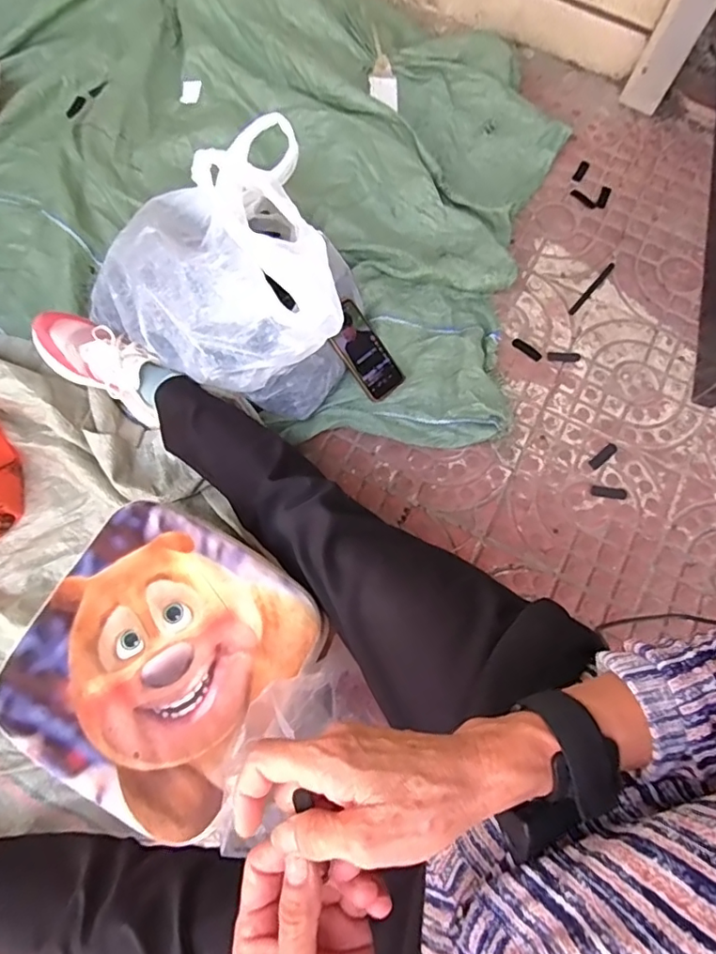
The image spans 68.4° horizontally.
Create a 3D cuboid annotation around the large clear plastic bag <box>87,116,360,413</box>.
[{"bbox_3d":[-0.185,-0.318,0.786,0.413,0.255,0.352,42,75,10],"label":"large clear plastic bag"}]

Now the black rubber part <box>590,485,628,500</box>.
[{"bbox_3d":[0.401,0.025,0.841,0.057,0.005,0.017,9,73,1],"label":"black rubber part"}]

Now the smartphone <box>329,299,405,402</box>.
[{"bbox_3d":[0.011,-0.204,0.860,0.082,0.010,0.155,-43,107,-21],"label":"smartphone"}]

